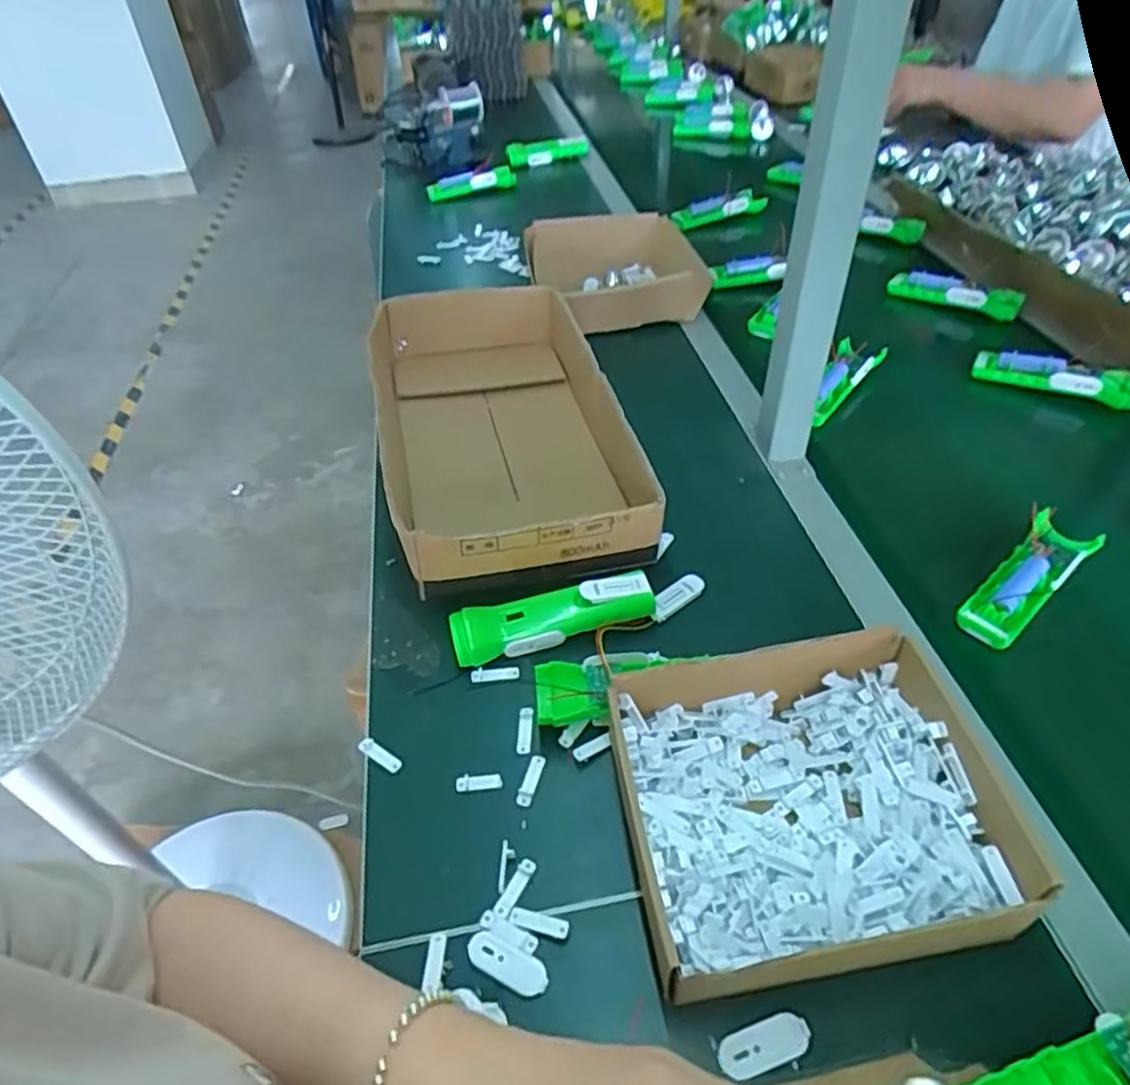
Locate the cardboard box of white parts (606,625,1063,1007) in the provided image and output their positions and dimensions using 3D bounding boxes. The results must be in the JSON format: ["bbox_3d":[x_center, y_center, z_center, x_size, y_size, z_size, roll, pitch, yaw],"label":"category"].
[{"bbox_3d":[0.150,0.157,0.449,0.222,0.069,0.186,-8,44,-5],"label":"cardboard box of white parts"}]

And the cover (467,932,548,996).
[{"bbox_3d":[-0.034,0.244,0.419,0.051,0.004,0.019,19,48,22],"label":"cover"}]

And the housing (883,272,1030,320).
[{"bbox_3d":[0.510,-0.330,0.948,0.161,0.024,0.038,22,49,25],"label":"housing"}]

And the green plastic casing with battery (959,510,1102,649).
[{"bbox_3d":[0.382,0.030,0.595,0.149,0.031,0.048,-34,51,-28],"label":"green plastic casing with battery"}]

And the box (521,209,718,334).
[{"bbox_3d":[0.073,-0.368,0.991,0.228,0.074,0.225,-7,44,-4],"label":"box"}]

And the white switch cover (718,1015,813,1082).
[{"bbox_3d":[0.107,0.269,0.386,0.050,0.004,0.021,-14,44,-11],"label":"white switch cover"}]

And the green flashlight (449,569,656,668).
[{"bbox_3d":[-0.010,0.059,0.584,0.161,0.039,0.040,-12,44,-9],"label":"green flashlight"}]

